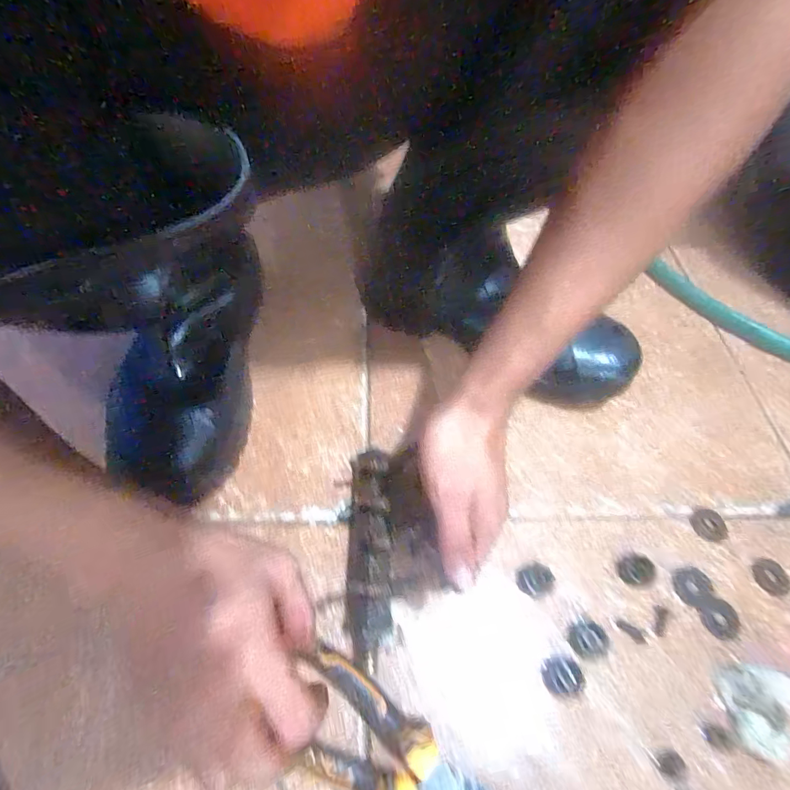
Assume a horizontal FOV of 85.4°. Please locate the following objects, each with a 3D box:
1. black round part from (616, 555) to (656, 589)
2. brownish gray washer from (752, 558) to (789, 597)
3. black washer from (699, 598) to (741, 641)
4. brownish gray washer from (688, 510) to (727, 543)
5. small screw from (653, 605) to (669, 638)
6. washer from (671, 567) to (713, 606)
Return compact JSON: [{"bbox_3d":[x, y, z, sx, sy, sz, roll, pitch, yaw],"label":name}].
[{"bbox_3d":[0.190,0.139,0.338,0.027,0.006,0.024,2,57,-2],"label":"black round part"},{"bbox_3d":[0.303,0.146,0.344,0.029,0.004,0.027,2,57,-3],"label":"brownish gray washer"},{"bbox_3d":[0.247,0.170,0.324,0.030,0.004,0.025,-19,61,-15],"label":"black washer"},{"bbox_3d":[0.268,0.111,0.365,0.031,0.004,0.027,-15,60,-13],"label":"brownish gray washer"},{"bbox_3d":[0.200,0.170,0.321,0.010,0.004,0.022,19,58,8],"label":"small screw"},{"bbox_3d":[0.234,0.150,0.336,0.033,0.004,0.025,-21,61,-16],"label":"washer"}]

